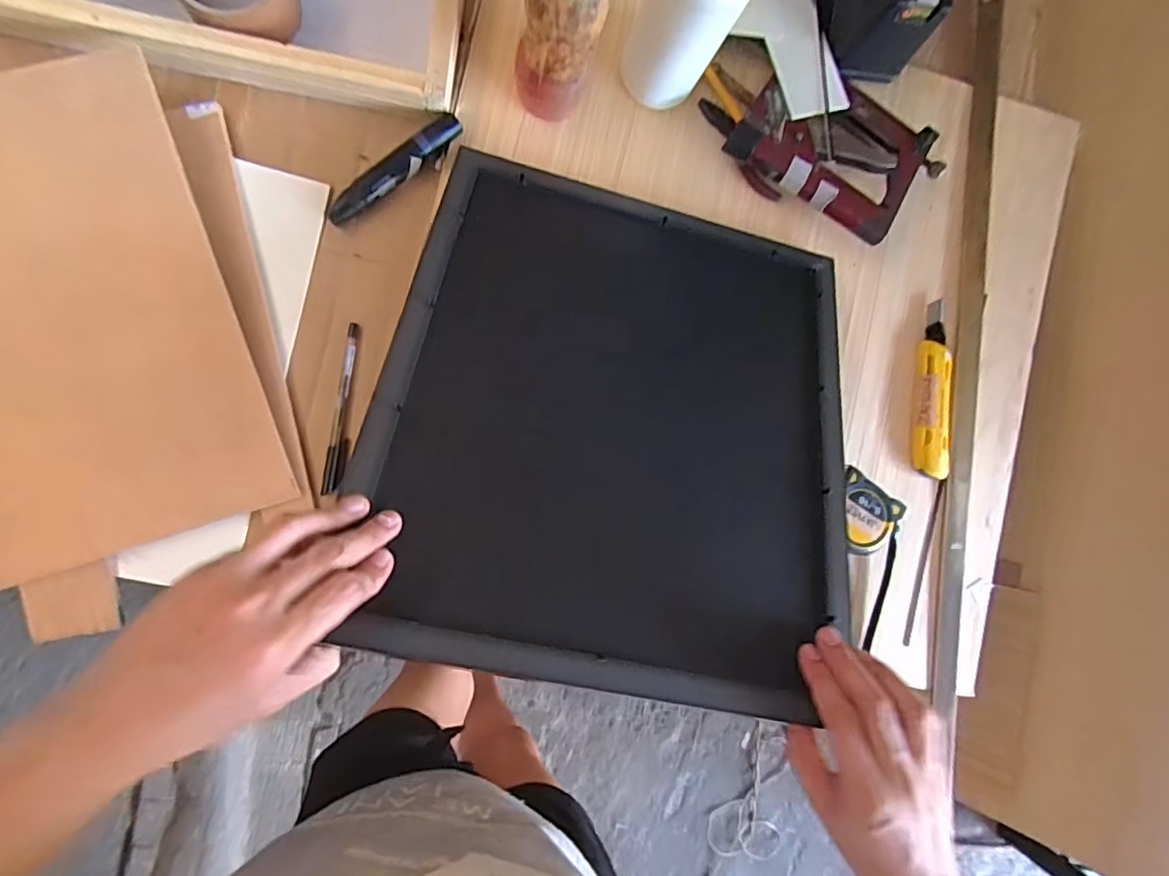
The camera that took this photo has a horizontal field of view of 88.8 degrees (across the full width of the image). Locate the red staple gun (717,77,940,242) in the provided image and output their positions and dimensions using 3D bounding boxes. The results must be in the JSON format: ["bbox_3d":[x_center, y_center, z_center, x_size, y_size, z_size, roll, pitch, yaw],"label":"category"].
[{"bbox_3d":[0.222,-0.261,0.545,0.200,0.043,0.124,28,84,-8],"label":"red staple gun"}]

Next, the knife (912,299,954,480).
[{"bbox_3d":[0.332,-0.047,0.568,0.036,0.015,0.166,2,88,-9],"label":"knife"}]

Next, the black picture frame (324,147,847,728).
[{"bbox_3d":[0.031,-0.023,0.446,0.334,0.027,0.388,13,64,-9],"label":"black picture frame"}]

